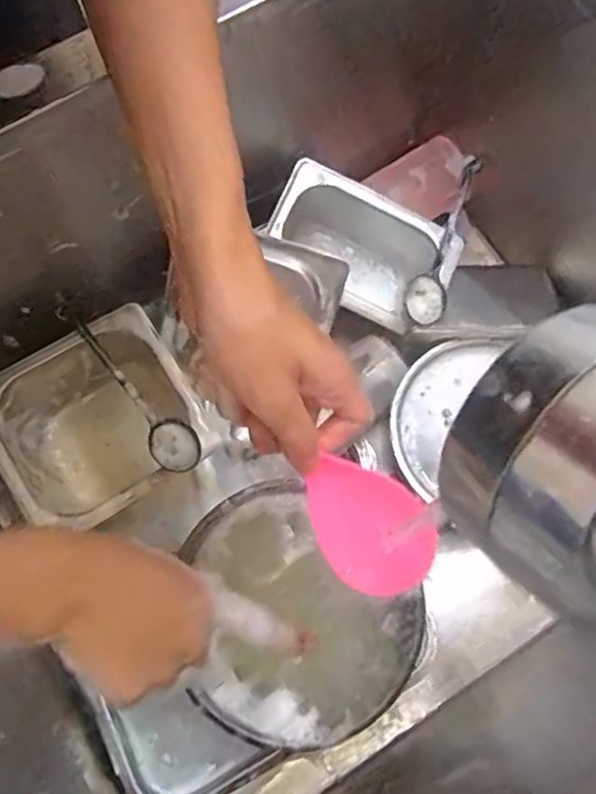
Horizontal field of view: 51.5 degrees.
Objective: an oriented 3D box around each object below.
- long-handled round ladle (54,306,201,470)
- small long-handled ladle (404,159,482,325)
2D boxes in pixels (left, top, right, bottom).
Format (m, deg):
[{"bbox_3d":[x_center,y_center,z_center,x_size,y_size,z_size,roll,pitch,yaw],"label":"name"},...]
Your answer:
[{"bbox_3d":[-0.156,-0.011,0.552,0.039,0.020,0.191,-40,79,-10],"label":"long-handled round ladle"},{"bbox_3d":[0.149,-0.151,0.610,0.041,0.040,0.198,24,77,5],"label":"small long-handled ladle"}]

